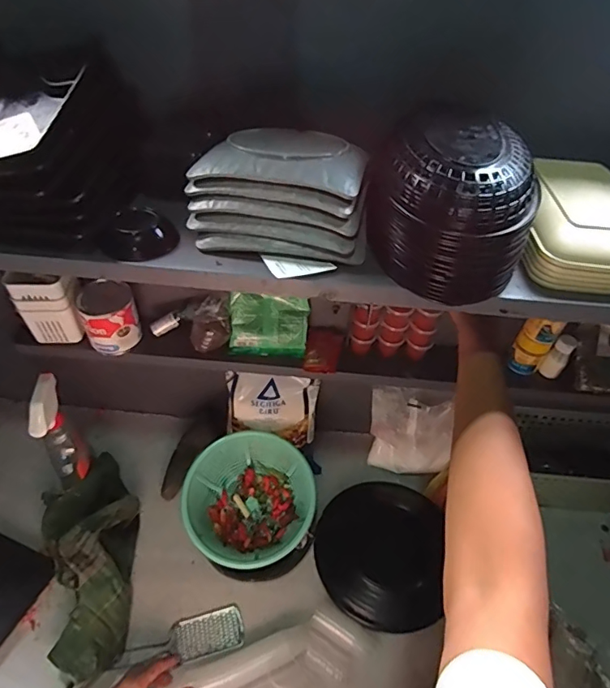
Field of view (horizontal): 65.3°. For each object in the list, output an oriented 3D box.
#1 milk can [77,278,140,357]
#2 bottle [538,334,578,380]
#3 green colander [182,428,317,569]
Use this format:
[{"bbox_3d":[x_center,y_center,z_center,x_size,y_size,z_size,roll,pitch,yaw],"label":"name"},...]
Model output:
[{"bbox_3d":[-0.273,-0.037,0.670,0.067,0.084,0.065,2,45,-2],"label":"milk can"},{"bbox_3d":[0.357,0.019,0.670,0.026,0.064,0.030,36,53,27],"label":"bottle"},{"bbox_3d":[-0.083,0.249,0.742,0.188,0.111,0.190,2,45,-2],"label":"green colander"}]

